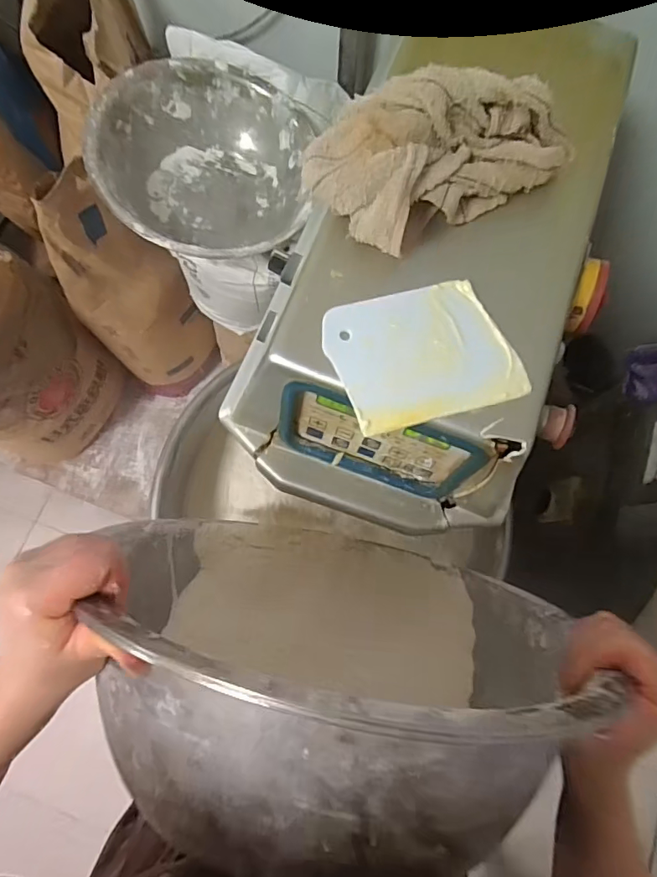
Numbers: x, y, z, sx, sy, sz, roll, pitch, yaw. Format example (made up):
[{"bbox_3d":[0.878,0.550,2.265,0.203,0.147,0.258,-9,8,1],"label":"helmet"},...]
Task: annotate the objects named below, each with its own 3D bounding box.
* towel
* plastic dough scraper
[{"bbox_3d":[0.080,-0.230,0.370,0.194,0.066,0.125,-31,78,-9],"label":"towel"},{"bbox_3d":[0.070,-0.063,0.357,0.130,0.004,0.099,-15,79,-4],"label":"plastic dough scraper"}]

